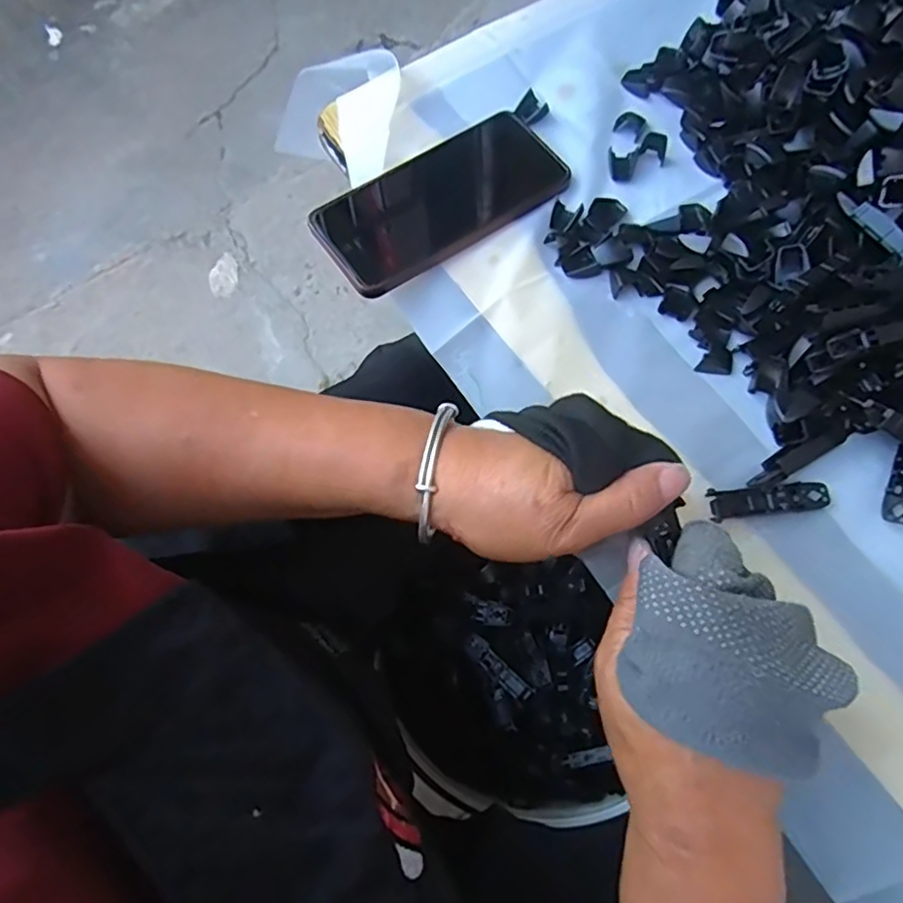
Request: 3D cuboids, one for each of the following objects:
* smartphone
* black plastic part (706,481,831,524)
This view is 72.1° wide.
[{"bbox_3d":[-0.005,-0.173,0.419,0.170,0.007,0.084,-30,74,-10],"label":"smartphone"},{"bbox_3d":[0.171,0.026,0.333,0.062,0.008,0.016,-7,69,-1],"label":"black plastic part"}]

